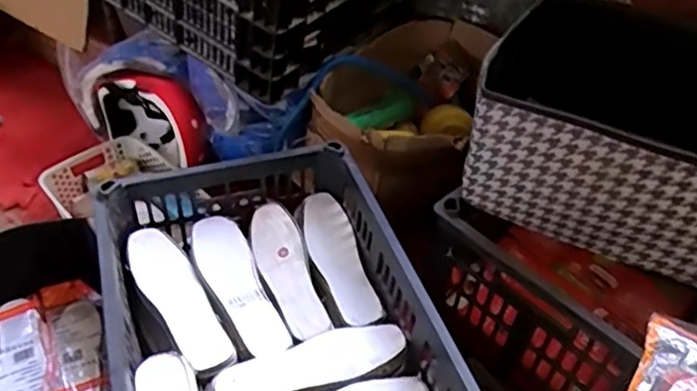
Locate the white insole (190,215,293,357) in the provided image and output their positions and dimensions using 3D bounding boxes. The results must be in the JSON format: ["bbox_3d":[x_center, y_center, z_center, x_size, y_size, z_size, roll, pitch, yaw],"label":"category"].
[{"bbox_3d":[-0.147,0.109,0.815,0.068,0.022,0.227,-18,48,-22],"label":"white insole"}]

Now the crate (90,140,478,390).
[{"bbox_3d":[-0.095,0.151,0.748,0.341,0.139,0.457,-12,46,-17],"label":"crate"}]

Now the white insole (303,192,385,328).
[{"bbox_3d":[-0.015,0.084,0.862,0.064,0.022,0.220,-9,46,-14],"label":"white insole"}]

